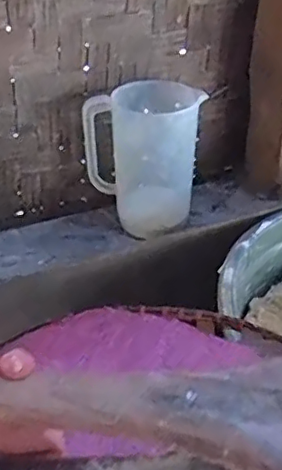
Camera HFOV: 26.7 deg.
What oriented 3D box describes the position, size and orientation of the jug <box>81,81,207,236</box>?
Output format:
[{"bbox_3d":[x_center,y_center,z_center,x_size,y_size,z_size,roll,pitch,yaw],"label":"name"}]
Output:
[{"bbox_3d":[0.001,-0.103,0.803,0.147,0.195,0.103,2,31,0],"label":"jug"}]

